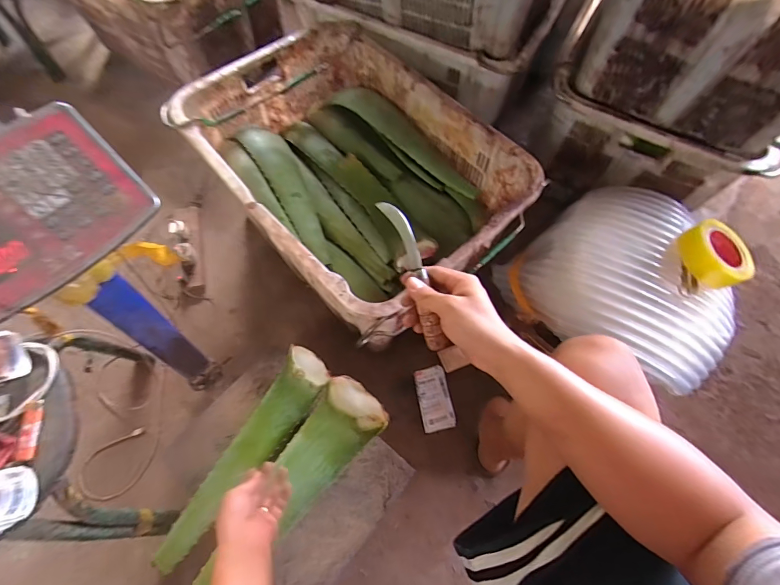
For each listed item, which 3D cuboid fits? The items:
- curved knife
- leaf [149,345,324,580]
[{"bbox_3d":[0.028,-0.019,0.444,0.024,0.025,0.180,-18,92,-9],"label":"curved knife"},{"bbox_3d":[-0.255,0.297,0.716,0.091,0.047,0.414,27,68,11],"label":"leaf"}]

